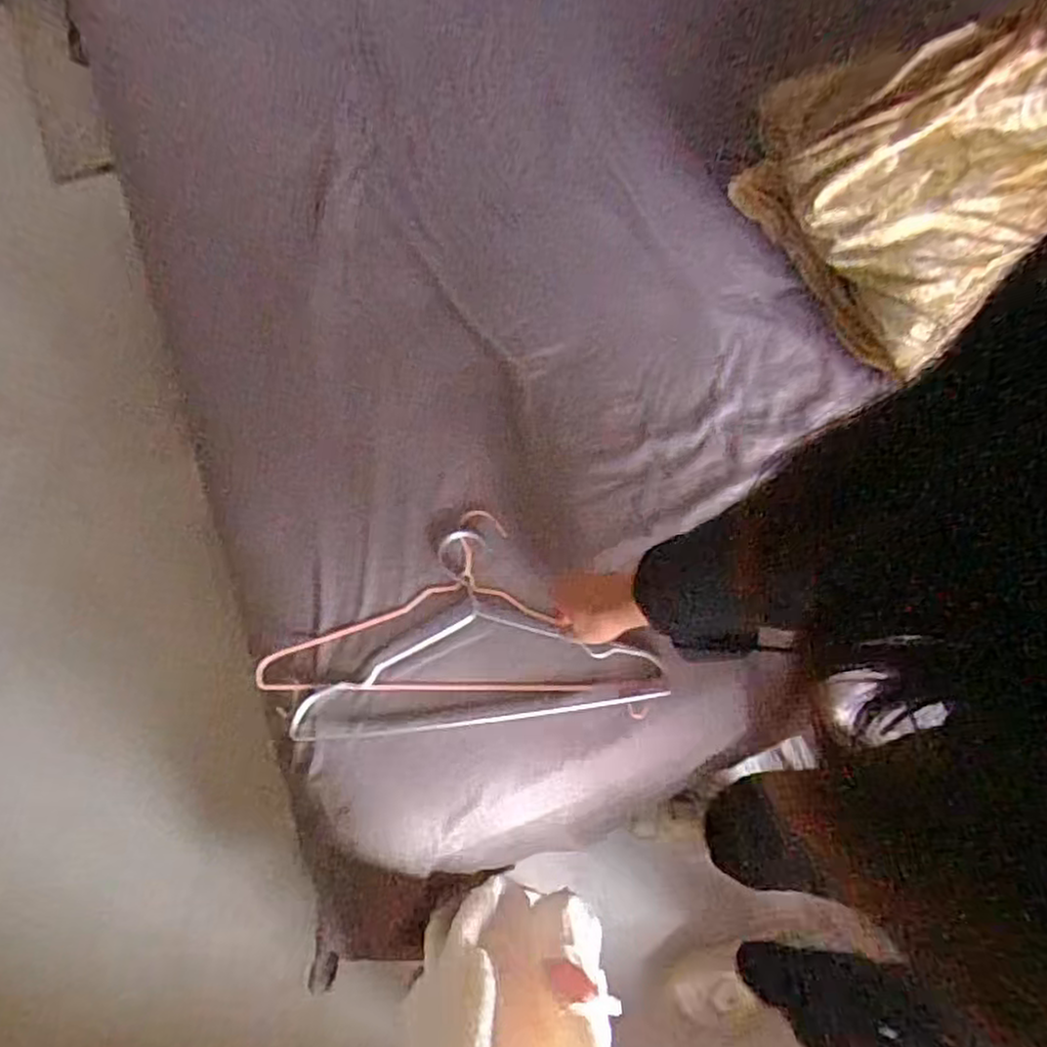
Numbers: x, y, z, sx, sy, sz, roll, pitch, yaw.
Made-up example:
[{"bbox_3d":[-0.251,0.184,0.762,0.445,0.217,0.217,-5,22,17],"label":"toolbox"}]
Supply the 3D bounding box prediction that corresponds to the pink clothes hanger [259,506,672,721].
[{"bbox_3d":[-0.066,0.088,0.809,0.422,0.019,0.217,4,73,0],"label":"pink clothes hanger"}]

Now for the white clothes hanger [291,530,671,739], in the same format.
[{"bbox_3d":[-0.051,0.110,0.800,0.398,0.015,0.212,-5,69,-4],"label":"white clothes hanger"}]

